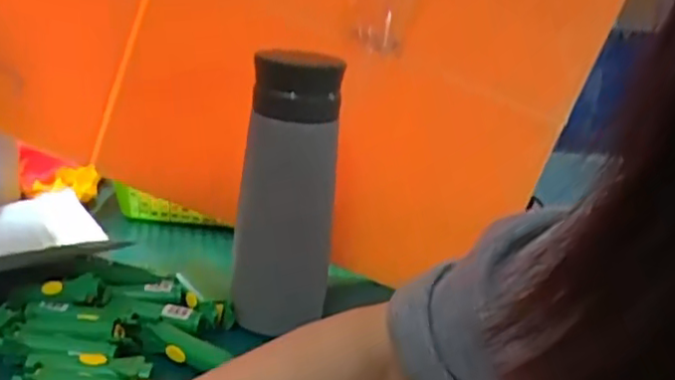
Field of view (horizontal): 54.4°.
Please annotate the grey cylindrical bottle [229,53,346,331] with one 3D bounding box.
[{"bbox_3d":[-0.038,0.019,0.501,0.068,0.256,0.074,4,40,-3],"label":"grey cylindrical bottle"}]

